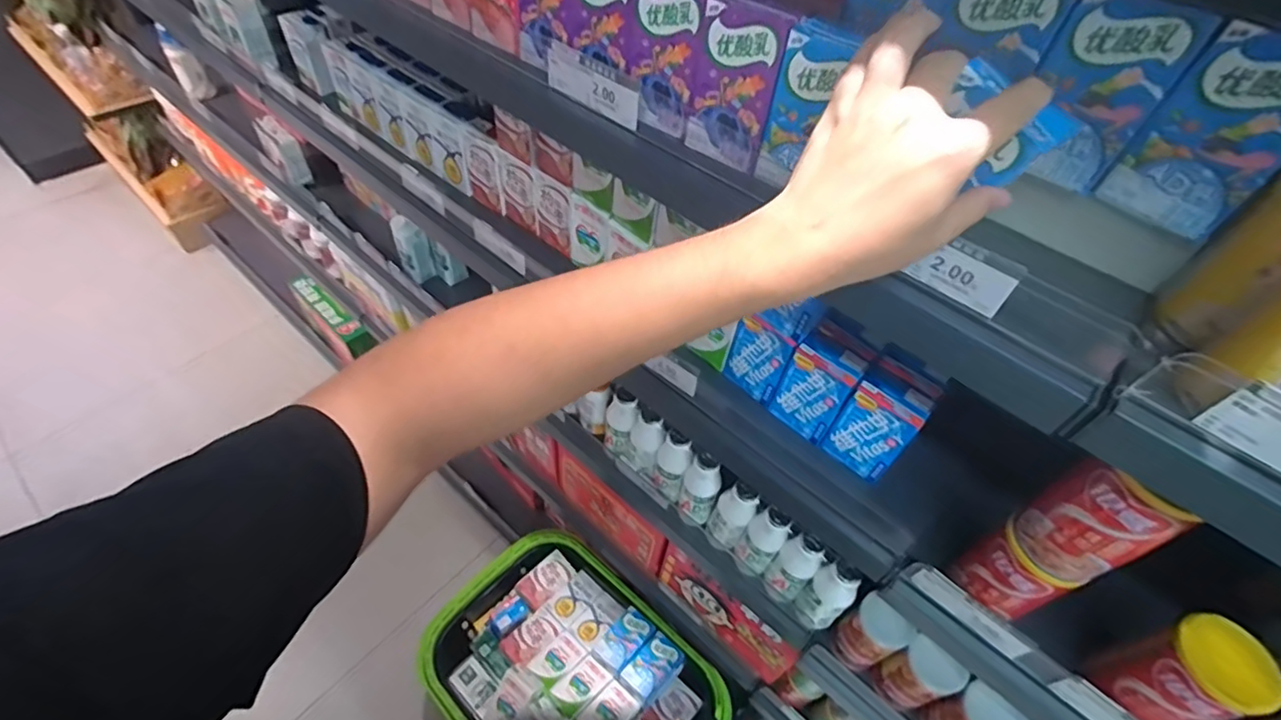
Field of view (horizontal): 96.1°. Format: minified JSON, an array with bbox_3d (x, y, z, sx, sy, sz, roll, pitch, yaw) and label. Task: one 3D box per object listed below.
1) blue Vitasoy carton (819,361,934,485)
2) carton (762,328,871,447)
[{"bbox_3d":[0.231,0.065,0.567,0.045,0.101,0.065,-37,63,-28],"label":"blue Vitasoy carton"},{"bbox_3d":[0.182,0.027,0.593,0.066,0.100,0.048,38,58,23],"label":"carton"}]

